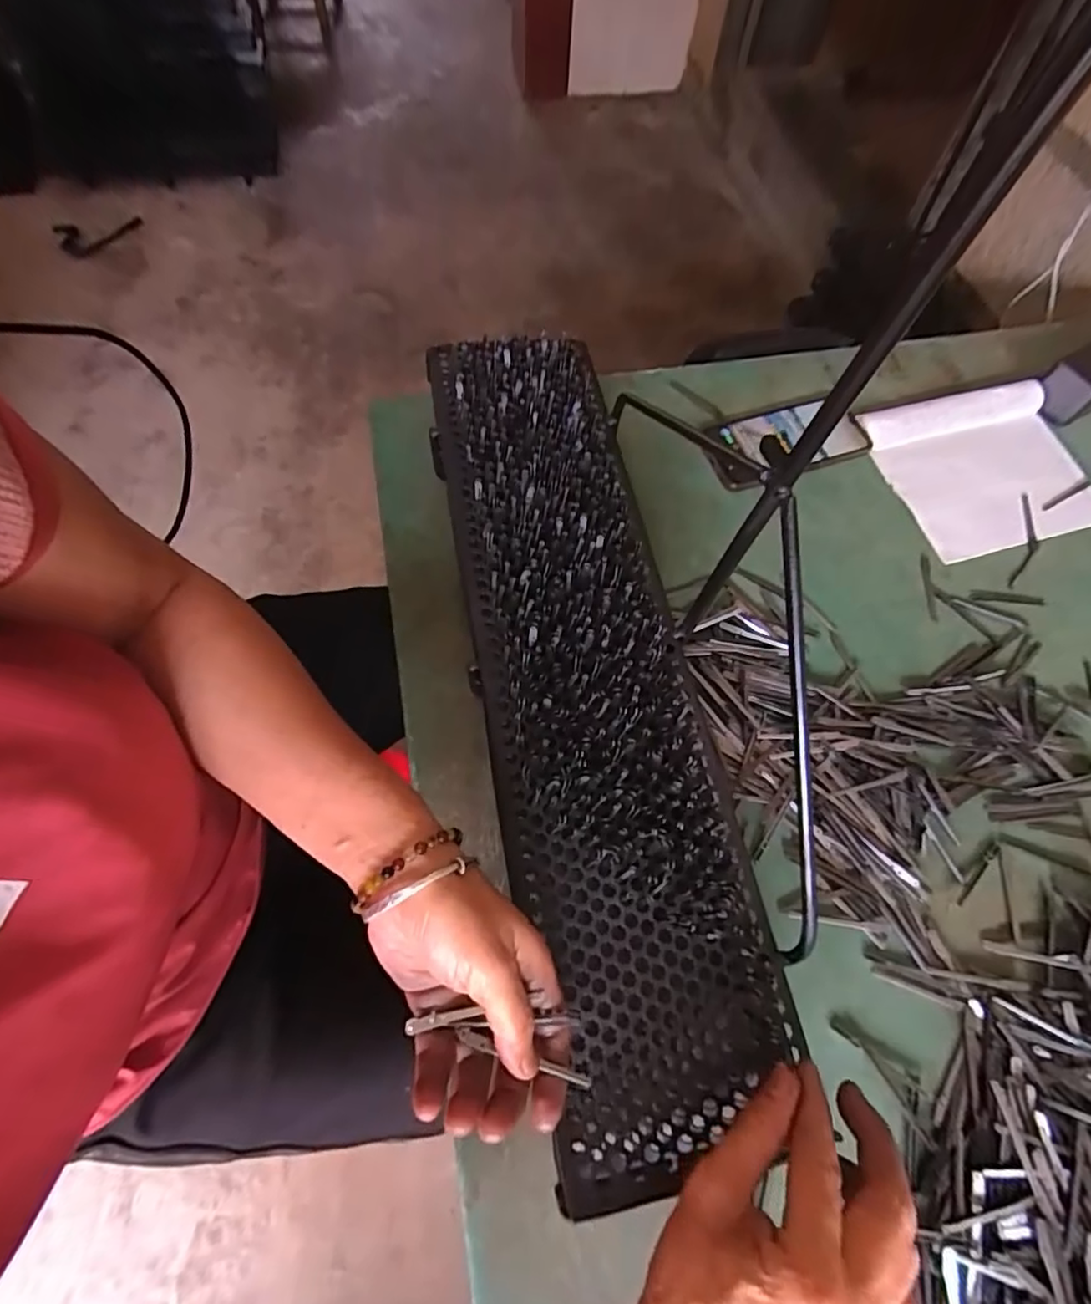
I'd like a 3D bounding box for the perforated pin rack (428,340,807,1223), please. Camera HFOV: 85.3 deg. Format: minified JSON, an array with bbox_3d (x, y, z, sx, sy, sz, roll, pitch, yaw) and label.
[{"bbox_3d":[0.021,0.003,0.409,0.136,0.042,0.567,-9,68,-8],"label":"perforated pin rack"}]

